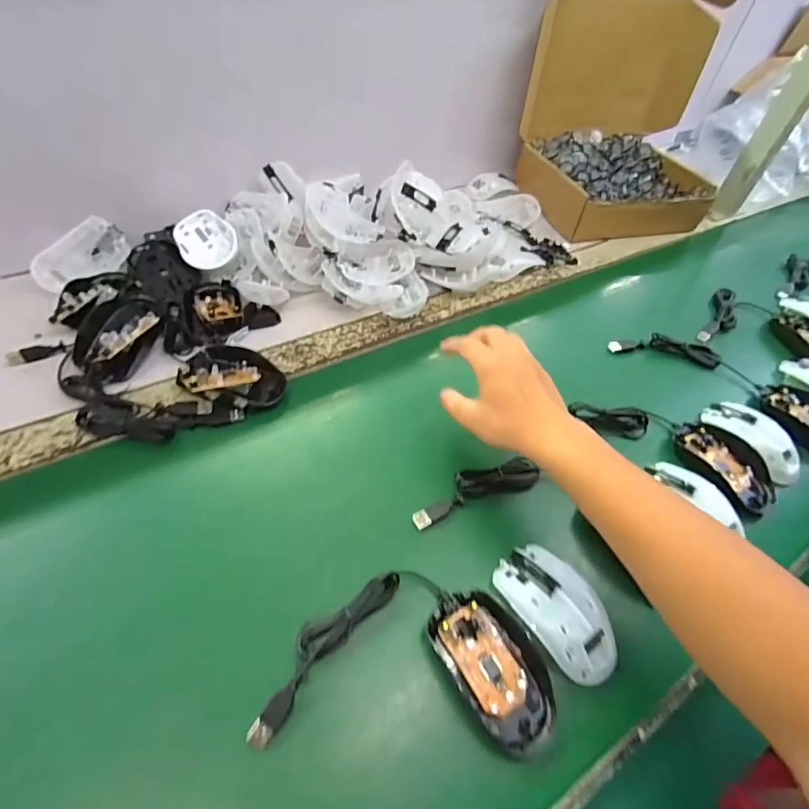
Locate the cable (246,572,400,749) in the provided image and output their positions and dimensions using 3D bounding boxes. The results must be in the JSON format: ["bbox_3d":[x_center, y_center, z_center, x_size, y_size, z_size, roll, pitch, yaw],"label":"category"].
[{"bbox_3d":[-0.057,0.164,0.323,0.029,0.015,0.132,31,52,26],"label":"cable"}]

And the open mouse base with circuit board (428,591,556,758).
[{"bbox_3d":[0.063,0.183,0.333,0.059,0.024,0.103,-27,52,-26],"label":"open mouse base with circuit board"}]

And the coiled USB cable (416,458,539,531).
[{"bbox_3d":[0.064,0.076,0.423,0.128,0.017,0.029,-18,48,-18],"label":"coiled USB cable"}]

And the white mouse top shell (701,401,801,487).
[{"bbox_3d":[0.365,0.033,0.486,0.049,0.024,0.101,-19,48,-19],"label":"white mouse top shell"}]

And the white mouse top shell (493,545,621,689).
[{"bbox_3d":[0.116,0.155,0.353,0.057,0.028,0.101,-23,50,-23],"label":"white mouse top shell"}]

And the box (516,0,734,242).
[{"bbox_3d":[0.378,-0.474,0.719,0.314,0.334,0.206,-13,47,-14],"label":"box"}]

